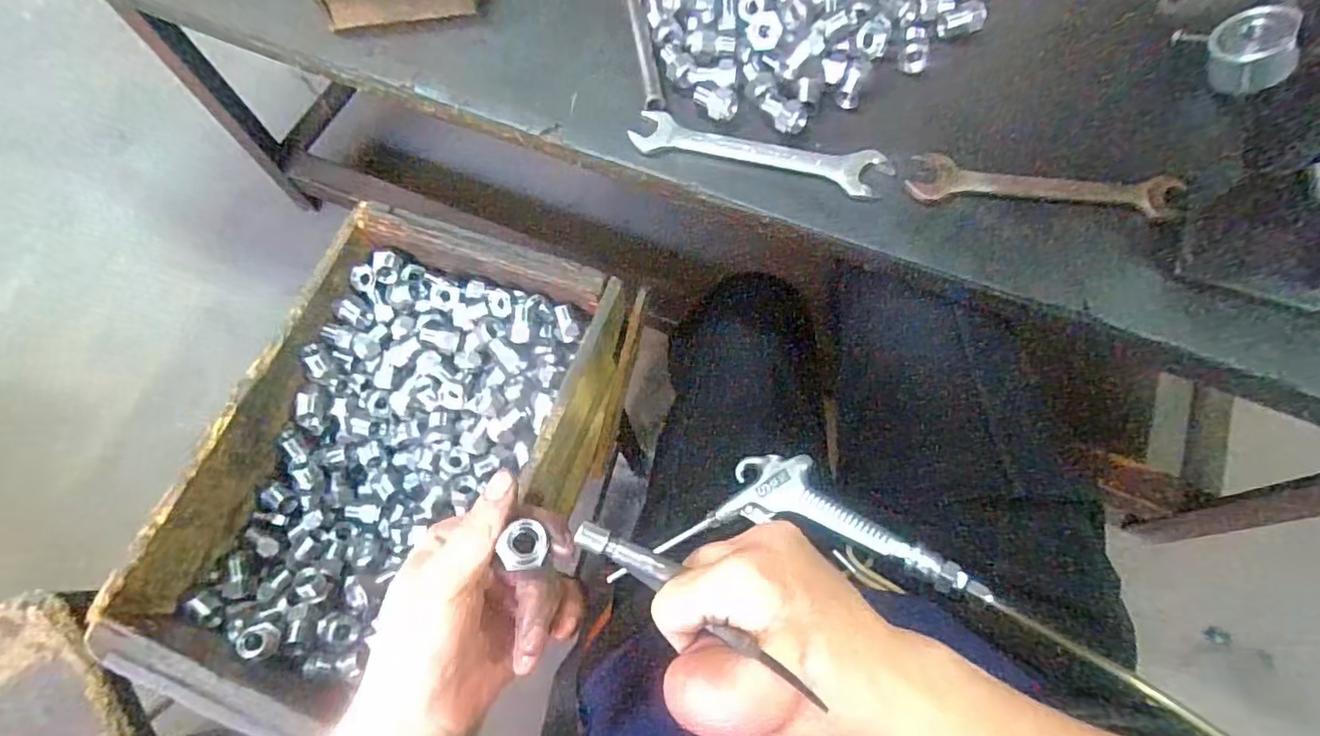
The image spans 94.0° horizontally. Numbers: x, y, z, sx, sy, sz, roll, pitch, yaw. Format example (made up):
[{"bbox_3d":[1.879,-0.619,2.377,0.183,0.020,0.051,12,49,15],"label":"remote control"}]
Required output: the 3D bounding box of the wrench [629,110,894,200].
[{"bbox_3d":[0.068,-0.150,0.427,0.175,0.009,0.034,14,69,7],"label":"wrench"}]

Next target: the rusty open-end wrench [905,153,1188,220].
[{"bbox_3d":[0.251,-0.120,0.407,0.162,0.009,0.032,7,77,7],"label":"rusty open-end wrench"}]

